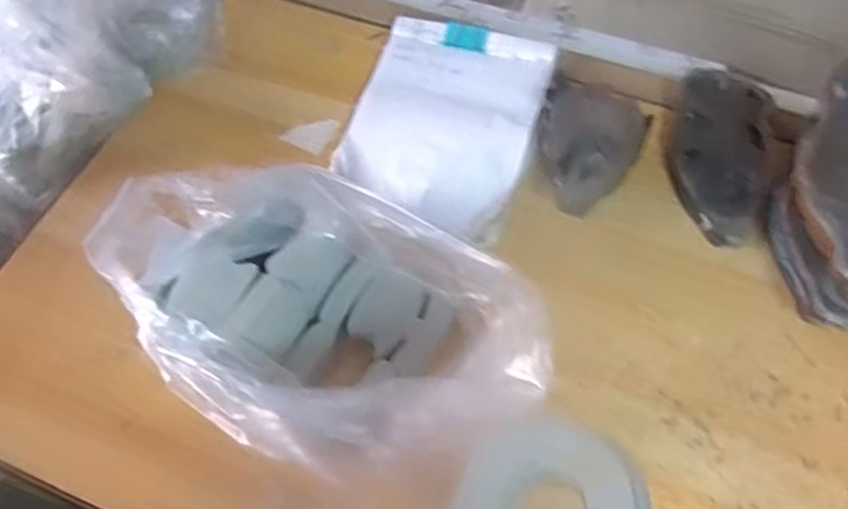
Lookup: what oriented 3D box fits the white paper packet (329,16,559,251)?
[{"bbox_3d":[0.023,-0.151,0.764,0.194,0.009,0.274,16,61,10],"label":"white paper packet"}]

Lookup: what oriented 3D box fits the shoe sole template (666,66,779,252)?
[{"bbox_3d":[0.306,-0.108,0.725,0.094,0.009,0.211,12,67,17],"label":"shoe sole template"}]

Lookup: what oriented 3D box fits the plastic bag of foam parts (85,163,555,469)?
[{"bbox_3d":[-0.077,0.054,0.568,0.332,0.160,0.216,31,65,18],"label":"plastic bag of foam parts"}]

